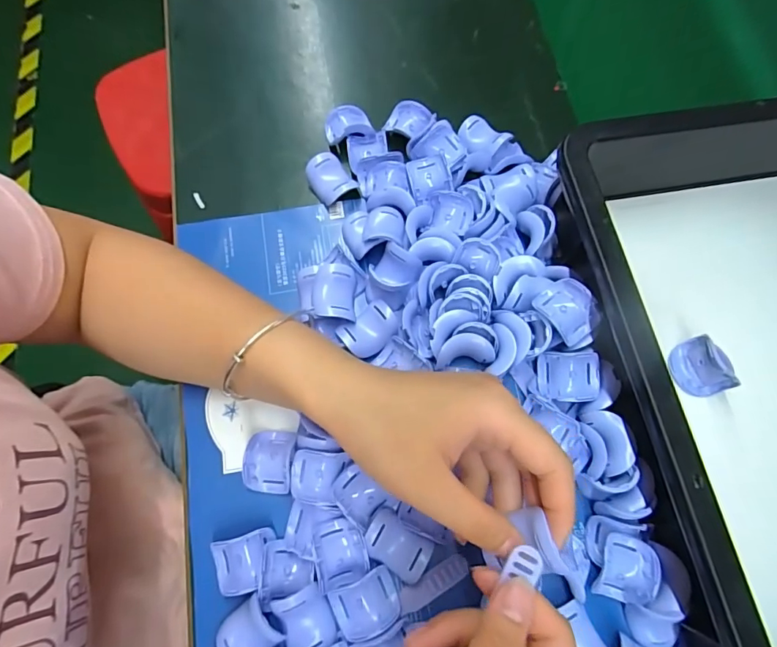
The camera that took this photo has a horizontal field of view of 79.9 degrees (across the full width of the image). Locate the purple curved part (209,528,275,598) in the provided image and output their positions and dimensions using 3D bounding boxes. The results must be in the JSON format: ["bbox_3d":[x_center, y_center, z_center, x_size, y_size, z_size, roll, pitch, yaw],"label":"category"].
[{"bbox_3d":[-0.085,0.141,0.272,0.038,0.010,0.030,-15,73,-3],"label":"purple curved part"}]

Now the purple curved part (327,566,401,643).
[{"bbox_3d":[-0.013,0.162,0.266,0.037,0.011,0.028,-25,75,-10],"label":"purple curved part"}]

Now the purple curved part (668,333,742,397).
[{"bbox_3d":[0.203,0.029,0.301,0.022,0.029,0.037,-26,75,-10],"label":"purple curved part"}]

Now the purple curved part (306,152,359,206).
[{"bbox_3d":[-0.044,-0.109,0.355,0.029,0.020,0.038,-29,75,-11],"label":"purple curved part"}]

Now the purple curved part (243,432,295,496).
[{"bbox_3d":[-0.075,0.087,0.292,0.029,0.016,0.037,4,72,-1],"label":"purple curved part"}]

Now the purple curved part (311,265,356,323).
[{"bbox_3d":[-0.036,-0.020,0.316,0.027,0.018,0.038,1,72,-2],"label":"purple curved part"}]

